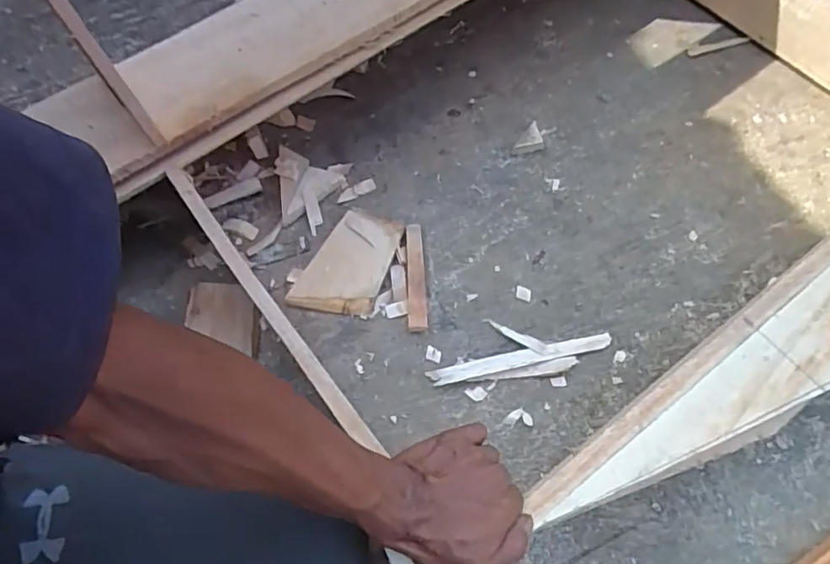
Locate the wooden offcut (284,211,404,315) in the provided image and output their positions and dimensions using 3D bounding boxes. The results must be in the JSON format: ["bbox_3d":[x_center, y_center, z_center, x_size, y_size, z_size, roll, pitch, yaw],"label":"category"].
[{"bbox_3d":[-0.088,-0.028,0.748,0.105,0.021,0.151,19,67,12],"label":"wooden offcut"}]

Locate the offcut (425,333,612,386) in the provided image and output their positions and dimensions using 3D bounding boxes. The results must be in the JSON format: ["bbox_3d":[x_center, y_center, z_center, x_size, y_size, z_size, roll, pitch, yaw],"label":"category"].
[{"bbox_3d":[0.127,0.093,0.693,0.223,0.014,0.020,-12,65,-2],"label":"offcut"}]

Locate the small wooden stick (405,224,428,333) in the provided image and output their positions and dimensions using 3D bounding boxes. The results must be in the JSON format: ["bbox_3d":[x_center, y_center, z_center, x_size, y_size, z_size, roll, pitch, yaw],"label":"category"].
[{"bbox_3d":[0.000,-0.007,0.746,0.024,0.018,0.149,-4,64,2],"label":"small wooden stick"}]

